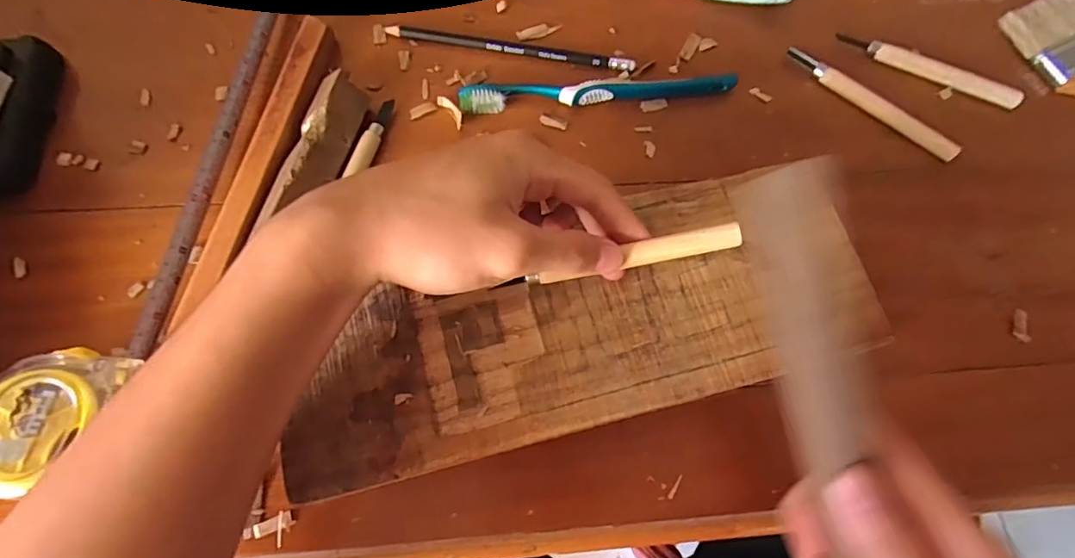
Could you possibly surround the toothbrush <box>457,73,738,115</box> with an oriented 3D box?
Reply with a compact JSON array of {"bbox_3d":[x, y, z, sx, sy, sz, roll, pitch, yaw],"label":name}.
[{"bbox_3d":[0.042,-0.126,0.354,0.185,0.014,0.015,-4,71,-4],"label":"toothbrush"}]

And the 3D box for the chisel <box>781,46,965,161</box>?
[{"bbox_3d":[0.227,-0.121,0.361,0.127,0.010,0.014,38,74,10],"label":"chisel"}]

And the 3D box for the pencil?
[{"bbox_3d":[-0.018,-0.162,0.367,0.171,0.005,0.011,10,71,1],"label":"pencil"}]

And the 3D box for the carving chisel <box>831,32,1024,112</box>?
[{"bbox_3d":[0.278,-0.149,0.375,0.126,0.012,0.013,26,72,6],"label":"carving chisel"}]

